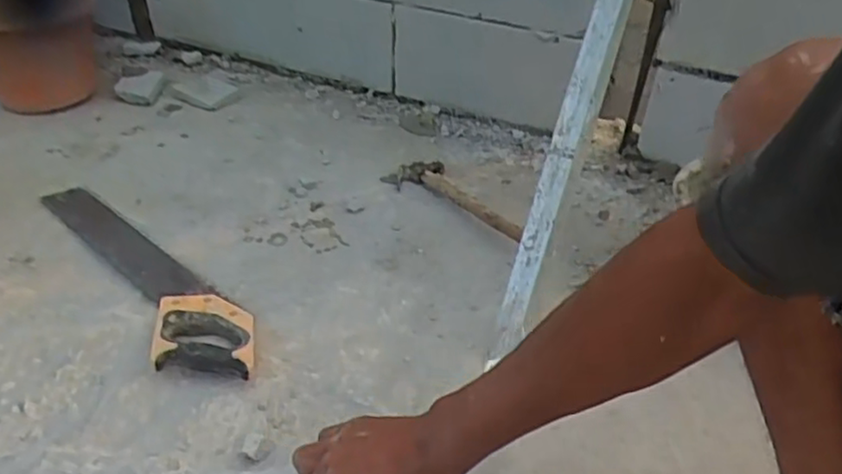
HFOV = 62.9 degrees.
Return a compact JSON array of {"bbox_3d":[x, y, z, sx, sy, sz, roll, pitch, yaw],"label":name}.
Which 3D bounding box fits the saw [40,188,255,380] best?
[{"bbox_3d":[-0.361,0.029,0.897,0.120,0.035,0.515,-24,46,-31],"label":"saw"}]

